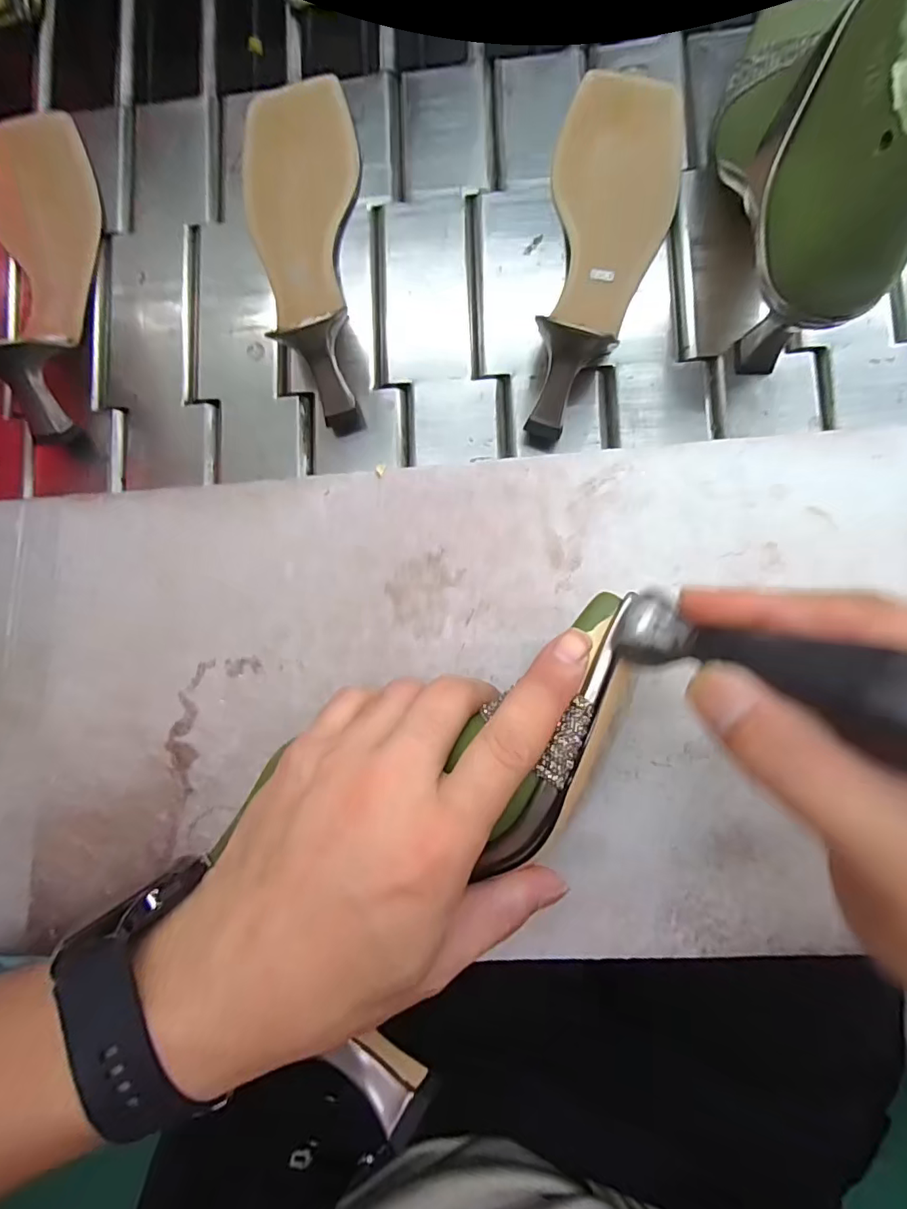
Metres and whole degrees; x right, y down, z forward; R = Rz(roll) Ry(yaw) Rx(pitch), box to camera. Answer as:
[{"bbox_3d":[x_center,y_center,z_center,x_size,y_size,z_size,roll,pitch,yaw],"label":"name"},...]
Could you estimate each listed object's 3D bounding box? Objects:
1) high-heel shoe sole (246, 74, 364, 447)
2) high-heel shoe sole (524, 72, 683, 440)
[{"bbox_3d":[-0.097,-0.236,0.321,0.080,0.057,0.245,-4,83,4],"label":"high-heel shoe sole"},{"bbox_3d":[0.095,-0.231,0.311,0.080,0.049,0.238,11,84,5],"label":"high-heel shoe sole"}]

